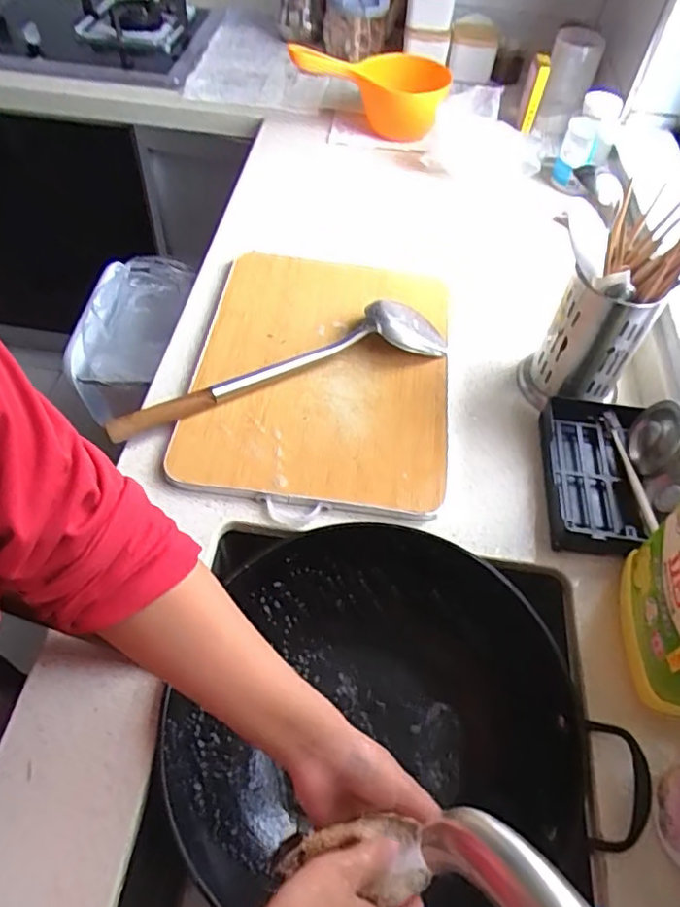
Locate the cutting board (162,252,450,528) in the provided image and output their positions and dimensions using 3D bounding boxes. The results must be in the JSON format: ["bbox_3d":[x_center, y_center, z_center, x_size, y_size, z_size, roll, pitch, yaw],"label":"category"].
[{"bbox_3d":[-0.020,-0.102,0.732,0.292,0.028,0.373,8,54,2],"label":"cutting board"}]

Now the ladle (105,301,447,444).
[{"bbox_3d":[-0.066,-0.107,0.720,0.414,0.039,0.089,-19,57,-15],"label":"ladle"}]

